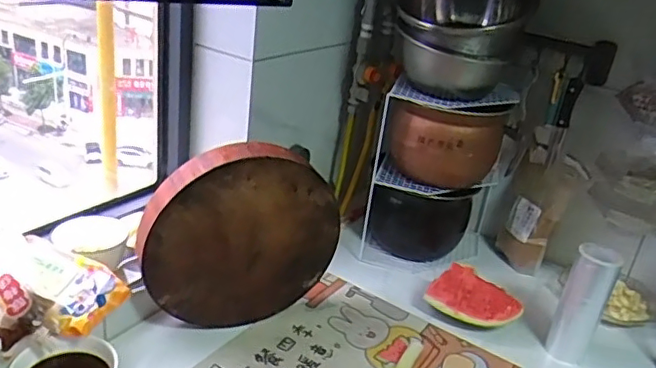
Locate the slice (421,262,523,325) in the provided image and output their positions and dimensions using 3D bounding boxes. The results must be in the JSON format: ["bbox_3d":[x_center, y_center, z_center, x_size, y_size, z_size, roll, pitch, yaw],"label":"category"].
[{"bbox_3d":[0.260,0.209,1.046,0.160,0.094,0.058,22,28,27],"label":"slice"}]

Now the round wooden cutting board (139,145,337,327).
[{"bbox_3d":[-0.137,0.094,0.936,0.314,0.311,0.066,-7,29,-29],"label":"round wooden cutting board"}]

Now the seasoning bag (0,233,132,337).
[{"bbox_3d":[-0.387,0.137,0.834,0.165,0.070,0.103,19,27,22],"label":"seasoning bag"}]

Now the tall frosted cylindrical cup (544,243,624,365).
[{"bbox_3d":[0.433,0.196,0.992,0.068,0.196,0.073,18,27,20],"label":"tall frosted cylindrical cup"}]

